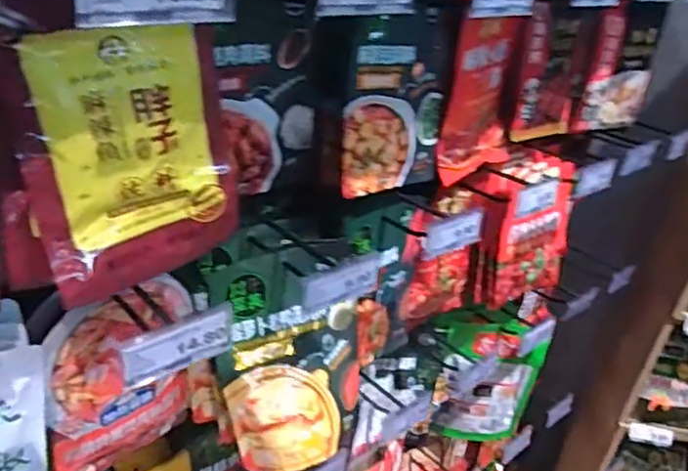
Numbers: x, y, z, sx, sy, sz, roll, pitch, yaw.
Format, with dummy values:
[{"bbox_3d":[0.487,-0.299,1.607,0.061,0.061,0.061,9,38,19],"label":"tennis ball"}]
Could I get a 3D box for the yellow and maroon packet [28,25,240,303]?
[{"bbox_3d":[-0.160,-0.062,0.482,0.157,0.195,0.018,-20,28,-36],"label":"yellow and maroon packet"}]

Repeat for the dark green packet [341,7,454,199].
[{"bbox_3d":[0.068,-0.160,0.730,0.178,0.214,0.019,-12,23,-44],"label":"dark green packet"}]

